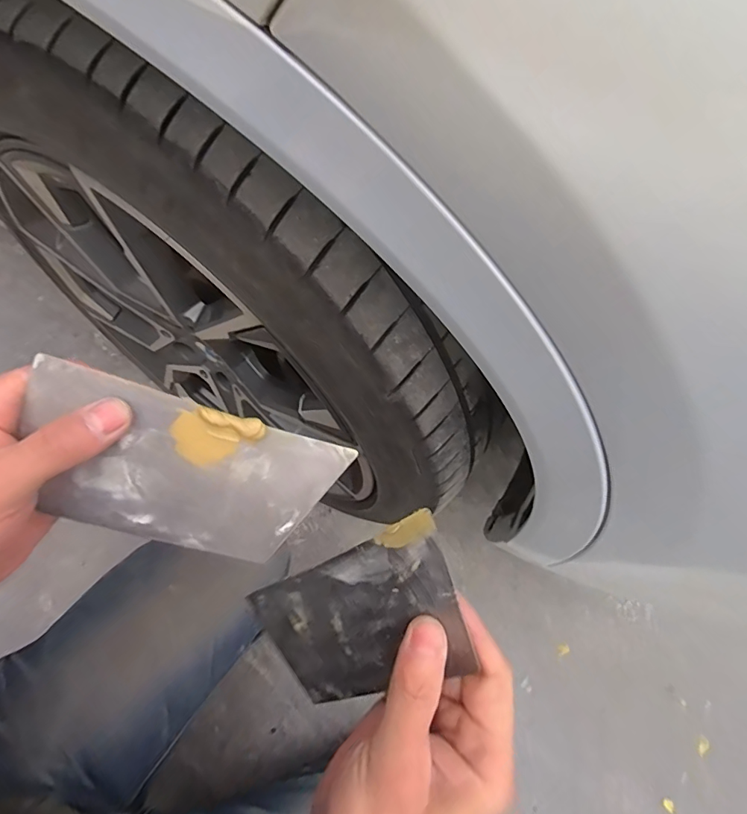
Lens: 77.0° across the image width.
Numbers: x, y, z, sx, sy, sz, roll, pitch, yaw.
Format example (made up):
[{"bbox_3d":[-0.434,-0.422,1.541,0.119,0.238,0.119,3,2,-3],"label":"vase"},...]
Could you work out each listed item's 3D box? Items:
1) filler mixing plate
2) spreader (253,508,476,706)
[{"bbox_3d":[-0.088,0.033,0.222,0.137,0.004,0.073,18,103,-15],"label":"filler mixing plate"},{"bbox_3d":[-0.007,0.107,0.231,0.071,0.138,0.004,55,34,2],"label":"spreader"}]

